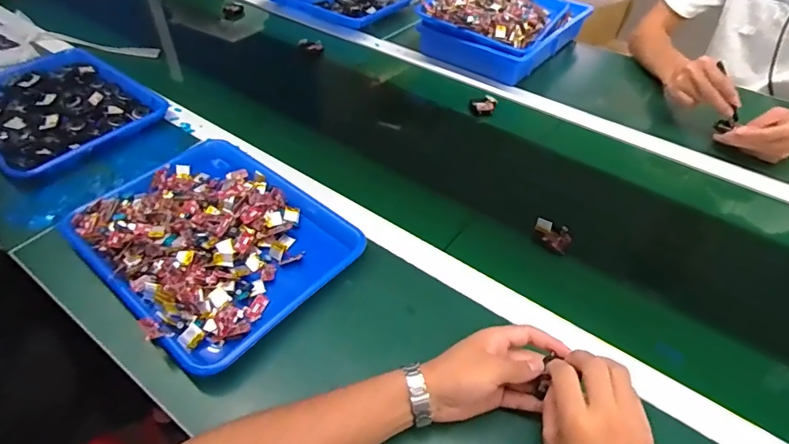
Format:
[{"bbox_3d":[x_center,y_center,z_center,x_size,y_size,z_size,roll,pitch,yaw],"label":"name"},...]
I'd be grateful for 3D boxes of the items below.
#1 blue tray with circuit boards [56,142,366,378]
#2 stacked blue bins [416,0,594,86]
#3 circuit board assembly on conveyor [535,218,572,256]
[{"bbox_3d":[-0.225,0.014,0.588,0.327,0.034,0.255,35,54,28],"label":"blue tray with circuit boards"},{"bbox_3d":[0.225,-0.418,0.963,0.245,0.088,0.312,29,52,24],"label":"stacked blue bins"},{"bbox_3d":[0.212,0.018,0.625,0.048,0.015,0.037,24,50,21],"label":"circuit board assembly on conveyor"}]

